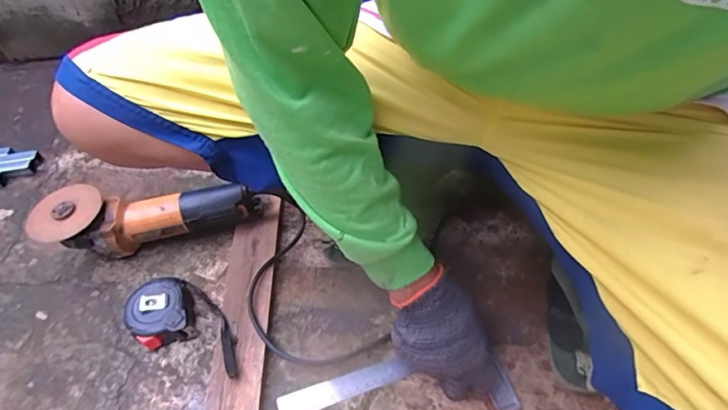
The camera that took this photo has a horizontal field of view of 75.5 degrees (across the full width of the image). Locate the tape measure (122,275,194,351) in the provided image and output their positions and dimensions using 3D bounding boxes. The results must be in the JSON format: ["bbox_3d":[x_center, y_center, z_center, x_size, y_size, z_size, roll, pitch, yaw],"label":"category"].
[{"bbox_3d":[-0.262,0.137,0.599,0.076,0.042,0.079,-2,50,3],"label":"tape measure"}]

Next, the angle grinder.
[{"bbox_3d":[-0.300,0.028,0.658,0.282,0.093,0.092,-5,50,0],"label":"angle grinder"}]

